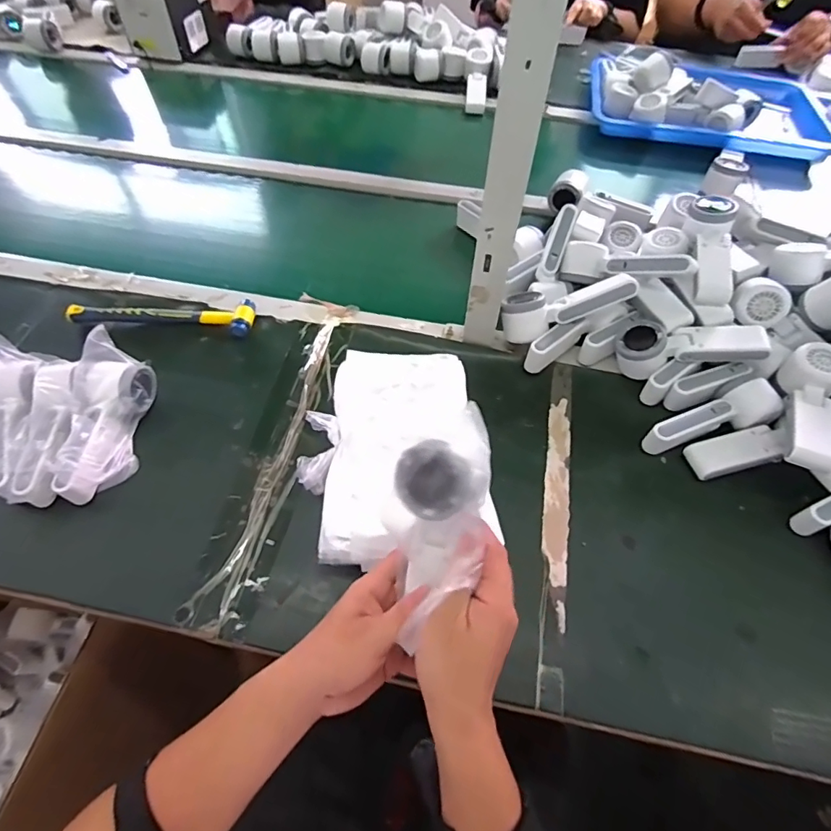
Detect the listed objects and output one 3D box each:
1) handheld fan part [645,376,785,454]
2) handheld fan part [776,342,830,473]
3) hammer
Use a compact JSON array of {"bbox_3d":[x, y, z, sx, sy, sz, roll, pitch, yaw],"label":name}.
[{"bbox_3d":[0.344,0.006,0.580,0.153,0.059,0.053,-17,59,-12],"label":"handheld fan part"},{"bbox_3d":[0.433,-0.007,0.539,0.053,0.050,0.162,20,59,11],"label":"handheld fan part"},{"bbox_3d":[-0.342,-0.137,0.671,0.238,0.029,0.053,1,57,-1],"label":"hammer"}]

